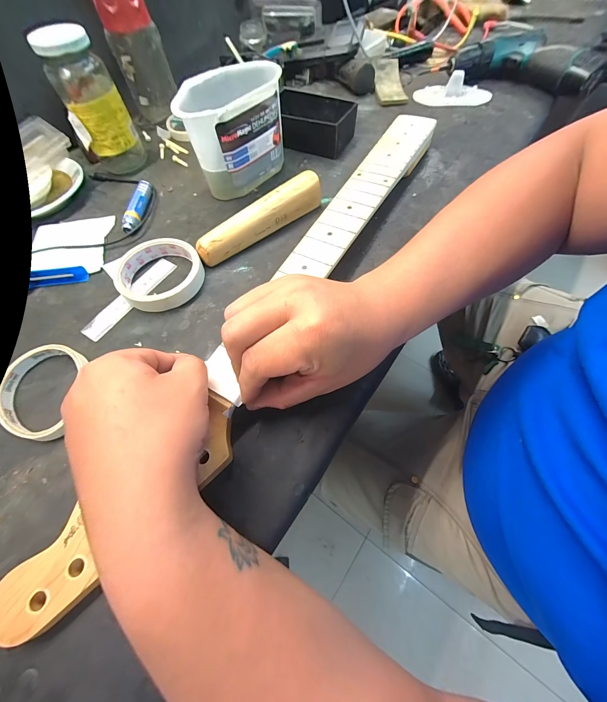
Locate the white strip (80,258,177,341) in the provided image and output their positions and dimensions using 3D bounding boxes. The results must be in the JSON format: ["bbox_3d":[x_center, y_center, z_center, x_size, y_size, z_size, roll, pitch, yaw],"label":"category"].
[{"bbox_3d":[-0.191,-0.061,0.307,0.025,0.004,0.117,29,67,16],"label":"white strip"}]

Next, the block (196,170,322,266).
[{"bbox_3d":[-0.049,-0.157,0.332,0.166,0.039,0.024,-36,67,-15],"label":"block"}]

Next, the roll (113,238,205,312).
[{"bbox_3d":[-0.157,-0.085,0.309,0.086,0.021,0.090,-1,63,2],"label":"roll"}]

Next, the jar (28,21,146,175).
[{"bbox_3d":[-0.279,-0.322,0.368,0.081,0.140,0.078,-32,66,-14],"label":"jar"}]

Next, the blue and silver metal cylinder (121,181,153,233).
[{"bbox_3d":[-0.214,-0.189,0.364,0.015,0.019,0.087,2,63,3],"label":"blue and silver metal cylinder"}]

